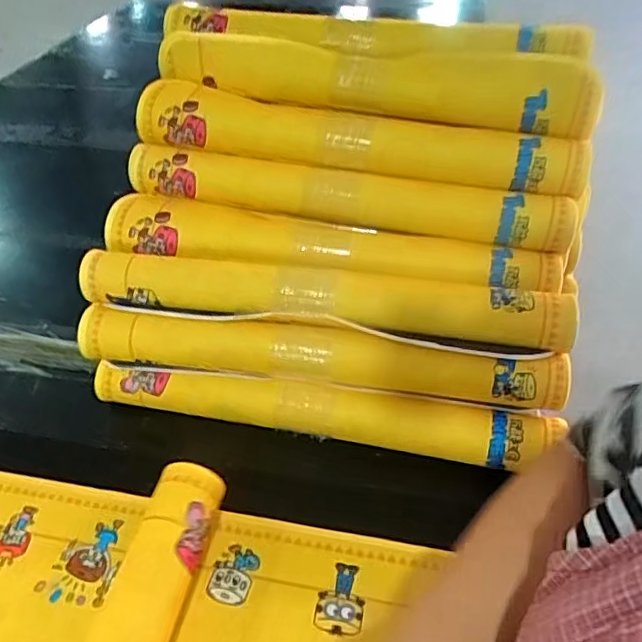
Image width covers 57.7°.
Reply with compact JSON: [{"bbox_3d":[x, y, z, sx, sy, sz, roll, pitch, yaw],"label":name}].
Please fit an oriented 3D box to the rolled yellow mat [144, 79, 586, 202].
[{"bbox_3d":[0.039,-0.210,0.662,0.506,0.063,0.073,9,42,12],"label":"rolled yellow mat"}]

